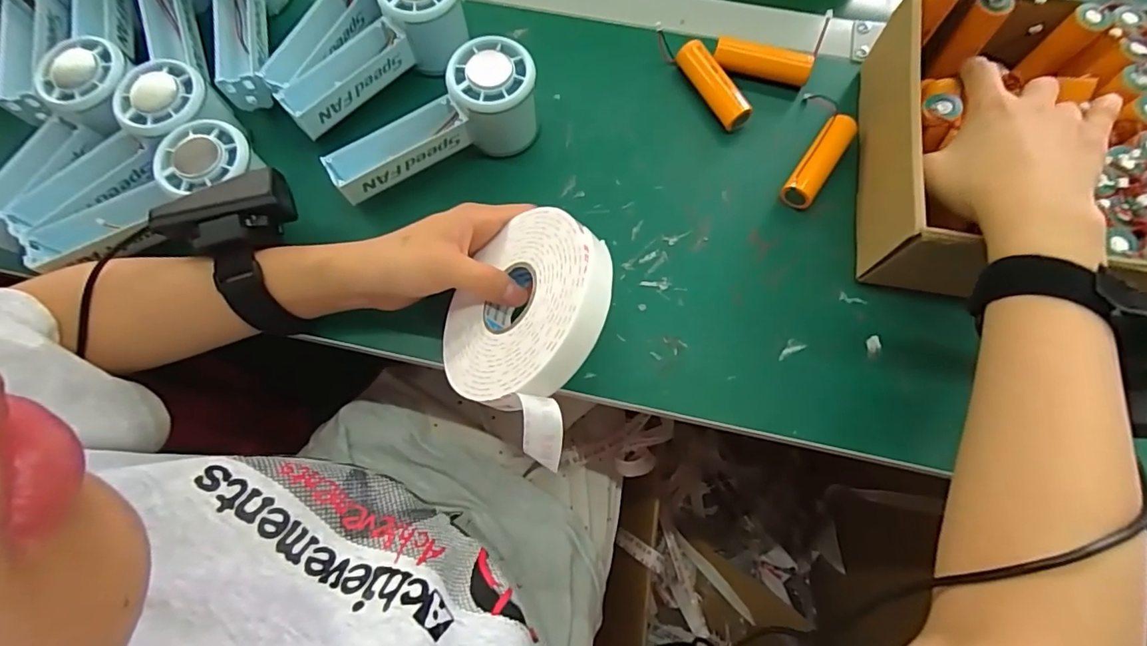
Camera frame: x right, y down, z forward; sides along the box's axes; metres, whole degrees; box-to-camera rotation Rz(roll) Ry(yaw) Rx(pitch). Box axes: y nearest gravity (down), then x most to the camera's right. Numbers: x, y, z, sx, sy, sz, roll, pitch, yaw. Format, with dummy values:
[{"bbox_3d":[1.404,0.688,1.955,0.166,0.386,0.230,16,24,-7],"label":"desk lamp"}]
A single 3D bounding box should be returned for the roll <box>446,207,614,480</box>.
[{"bbox_3d":[-0.025,-0.004,0.288,0.110,0.026,0.111,-19,58,35],"label":"roll"}]

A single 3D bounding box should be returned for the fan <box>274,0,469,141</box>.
[{"bbox_3d":[-0.146,-0.198,0.381,0.145,0.059,0.051,-35,76,-9],"label":"fan"}]

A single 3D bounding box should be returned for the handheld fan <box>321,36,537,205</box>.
[{"bbox_3d":[-0.096,-0.135,0.360,0.144,0.062,0.056,-21,74,-6],"label":"handheld fan"}]

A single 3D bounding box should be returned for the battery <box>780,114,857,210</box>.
[{"bbox_3d":[0.175,-0.113,0.373,0.022,0.024,0.072,35,77,10],"label":"battery"}]

